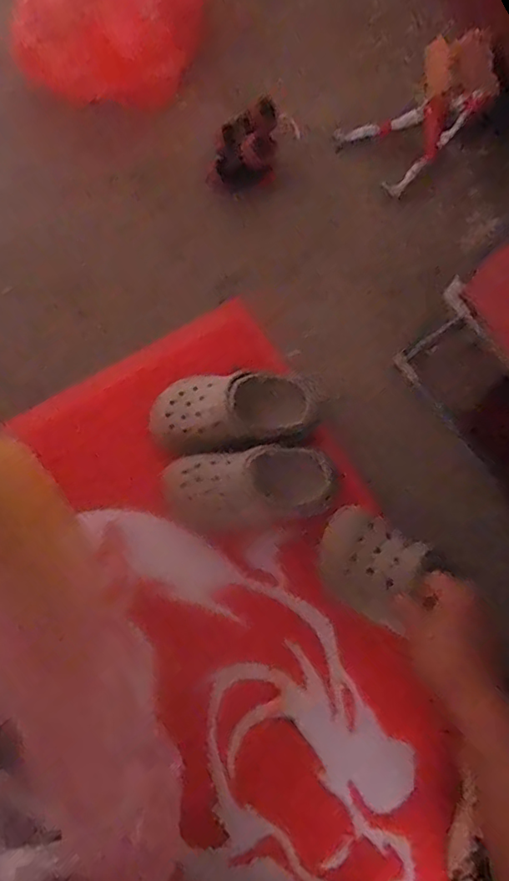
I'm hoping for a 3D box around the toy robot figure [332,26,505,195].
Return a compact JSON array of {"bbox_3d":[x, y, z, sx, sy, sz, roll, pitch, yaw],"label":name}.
[{"bbox_3d":[0.229,-0.445,0.757,0.235,0.076,0.131,-39,81,-10],"label":"toy robot figure"}]

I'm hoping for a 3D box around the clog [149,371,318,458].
[{"bbox_3d":[-0.027,-0.030,0.643,0.174,0.061,0.087,-8,77,-4],"label":"clog"}]

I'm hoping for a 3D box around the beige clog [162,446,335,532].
[{"bbox_3d":[-0.006,0.054,0.621,0.181,0.057,0.085,-4,77,-3],"label":"beige clog"}]

